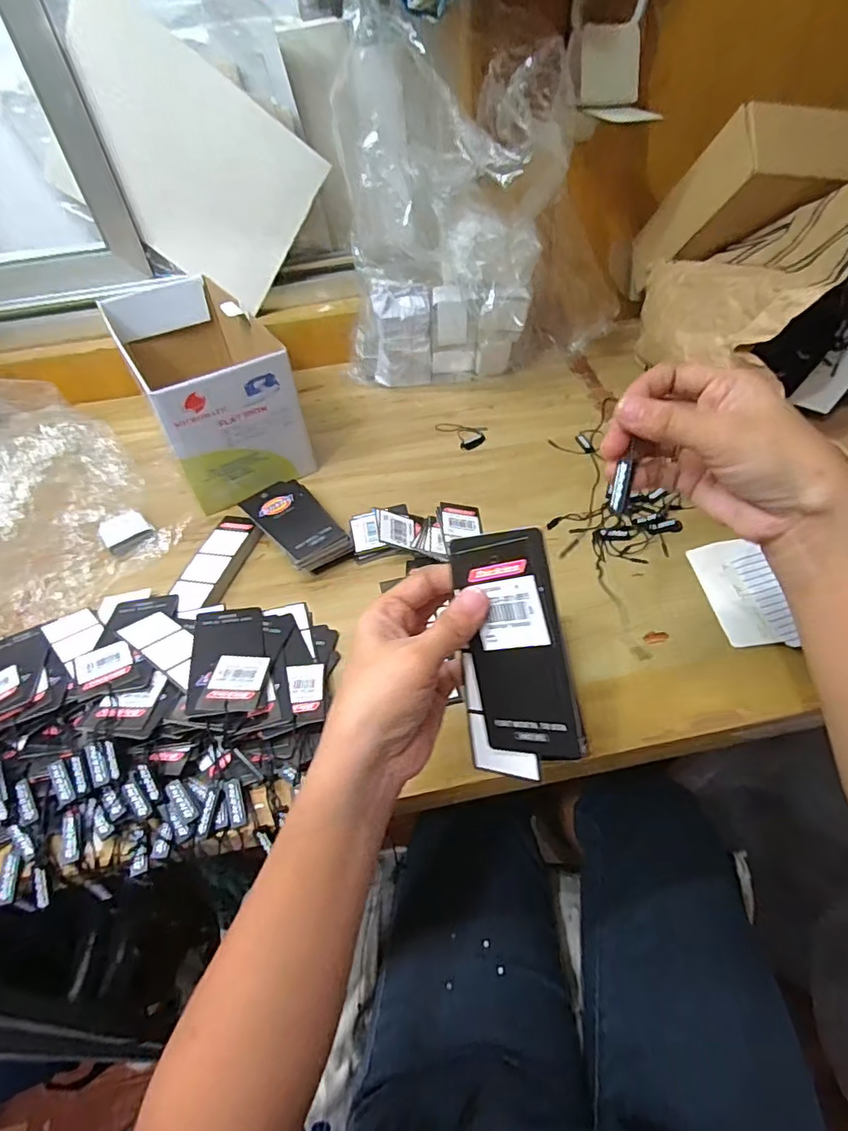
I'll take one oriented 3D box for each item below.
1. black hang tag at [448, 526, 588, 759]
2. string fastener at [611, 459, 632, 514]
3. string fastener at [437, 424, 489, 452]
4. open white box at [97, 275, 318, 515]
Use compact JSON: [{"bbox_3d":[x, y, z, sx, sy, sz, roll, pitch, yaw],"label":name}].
[{"bbox_3d":[0.043,0.039,0.257,0.050,0.109,0.004,-9,7,36],"label":"black hang tag"},{"bbox_3d":[0.099,-0.039,0.271,0.007,0.004,0.025,11,92,17],"label":"string fastener"},{"bbox_3d":[0.046,-0.151,0.607,0.042,0.004,0.063,-28,49,-18],"label":"string fastener"},{"bbox_3d":[-0.236,-0.200,0.600,0.127,0.127,0.282,-26,49,-17],"label":"open white box"}]

